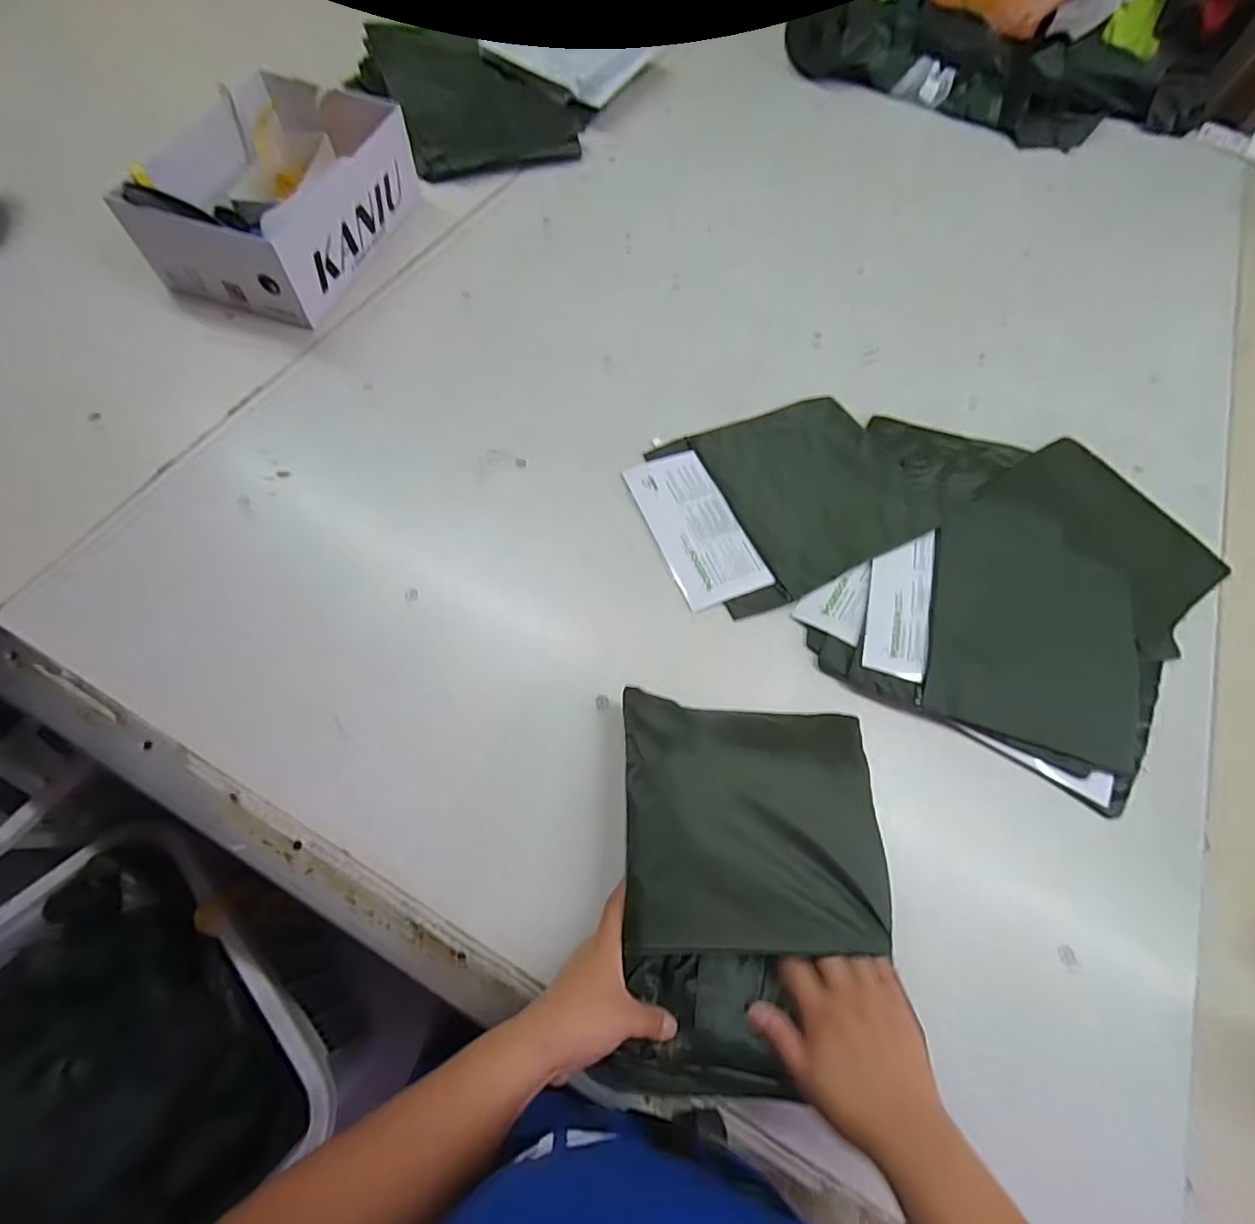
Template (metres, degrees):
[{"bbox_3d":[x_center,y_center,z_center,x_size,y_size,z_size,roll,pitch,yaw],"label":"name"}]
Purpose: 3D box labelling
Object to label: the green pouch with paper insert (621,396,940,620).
[{"bbox_3d":[0.190,-0.146,0.685,0.337,0.020,0.252,-20,67,-12],"label":"green pouch with paper insert"}]

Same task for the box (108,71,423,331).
[{"bbox_3d":[-0.510,-0.622,0.819,0.255,0.124,0.375,17,65,5],"label":"box"}]

